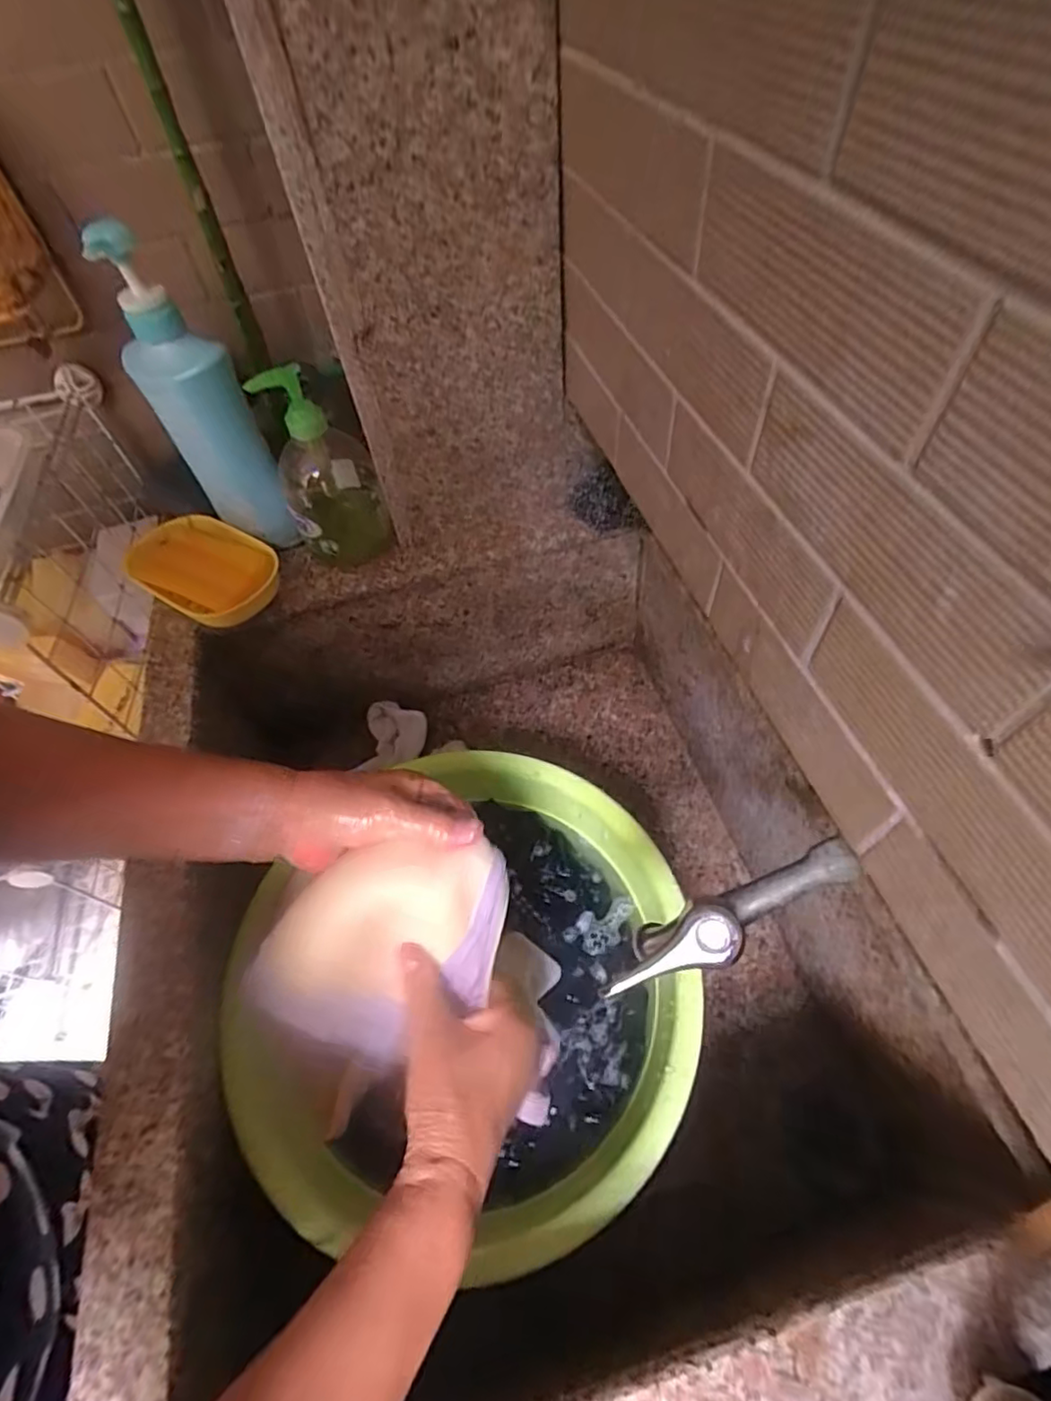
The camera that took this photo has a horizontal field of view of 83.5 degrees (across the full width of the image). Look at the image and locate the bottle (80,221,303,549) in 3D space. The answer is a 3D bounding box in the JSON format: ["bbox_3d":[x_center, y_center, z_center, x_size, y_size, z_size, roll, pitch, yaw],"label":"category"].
[{"bbox_3d":[-0.257,-0.230,0.469,0.067,0.229,0.062,-29,58,-14],"label":"bottle"}]

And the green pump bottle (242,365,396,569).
[{"bbox_3d":[-0.177,-0.206,0.512,0.079,0.156,0.095,-20,57,-8],"label":"green pump bottle"}]

